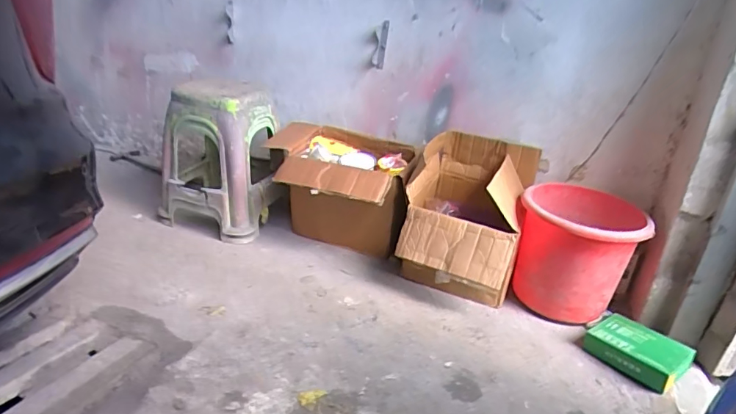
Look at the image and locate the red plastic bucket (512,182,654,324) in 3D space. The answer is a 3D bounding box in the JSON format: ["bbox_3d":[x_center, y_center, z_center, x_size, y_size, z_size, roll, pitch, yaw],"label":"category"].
[{"bbox_3d":[0.647,0.156,1.522,0.349,0.358,0.312,15,23,18],"label":"red plastic bucket"}]

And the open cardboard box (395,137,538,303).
[{"bbox_3d":[0.326,0.030,1.586,0.356,0.452,0.494,15,23,17],"label":"open cardboard box"}]

